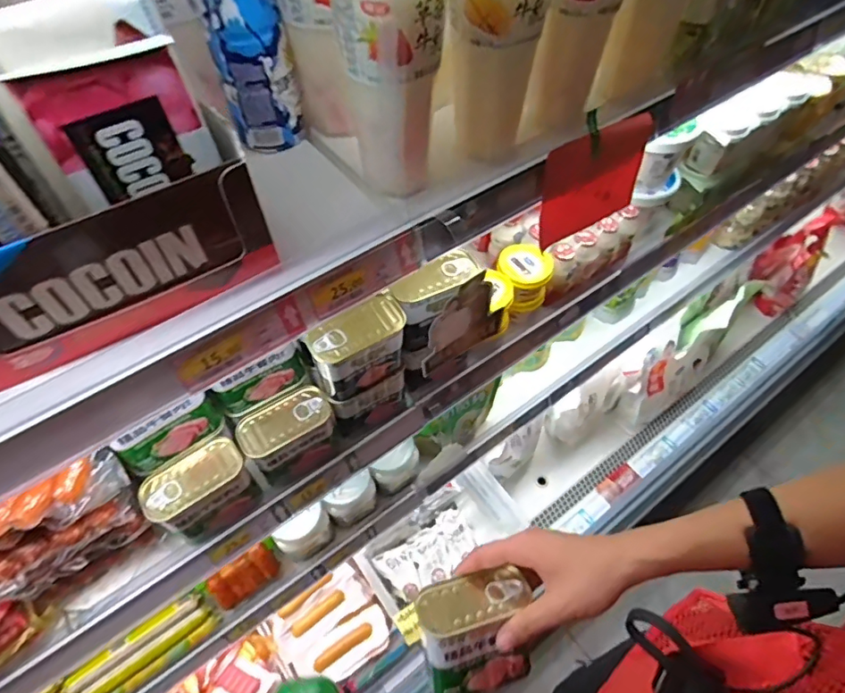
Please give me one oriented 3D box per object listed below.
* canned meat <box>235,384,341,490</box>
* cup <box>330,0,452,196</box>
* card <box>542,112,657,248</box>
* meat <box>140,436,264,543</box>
[{"bbox_3d":[-0.146,0.105,0.595,0.096,0.094,0.053,-31,56,-17],"label":"canned meat"},{"bbox_3d":[-0.014,-0.206,0.381,0.077,0.162,0.100,-2,53,4],"label":"cup"},{"bbox_3d":[0.174,-0.167,0.518,0.138,0.101,0.007,-28,46,-21],"label":"card"},{"bbox_3d":[-0.228,0.153,0.550,0.097,0.083,0.052,-34,57,-19],"label":"meat"}]

